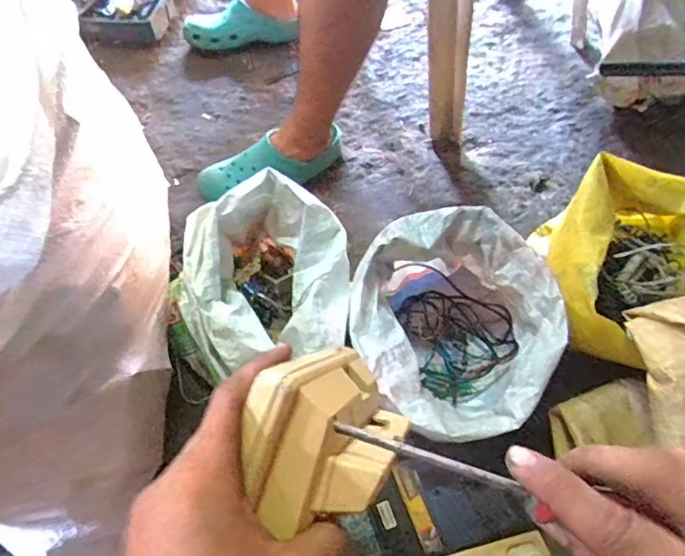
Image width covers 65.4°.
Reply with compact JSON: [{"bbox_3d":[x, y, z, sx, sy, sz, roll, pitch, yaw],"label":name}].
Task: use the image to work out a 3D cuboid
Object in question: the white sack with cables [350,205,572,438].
[{"bbox_3d":[0.150,0.083,0.752,0.265,0.228,0.278,30,65,19],"label":"white sack with cables"}]

